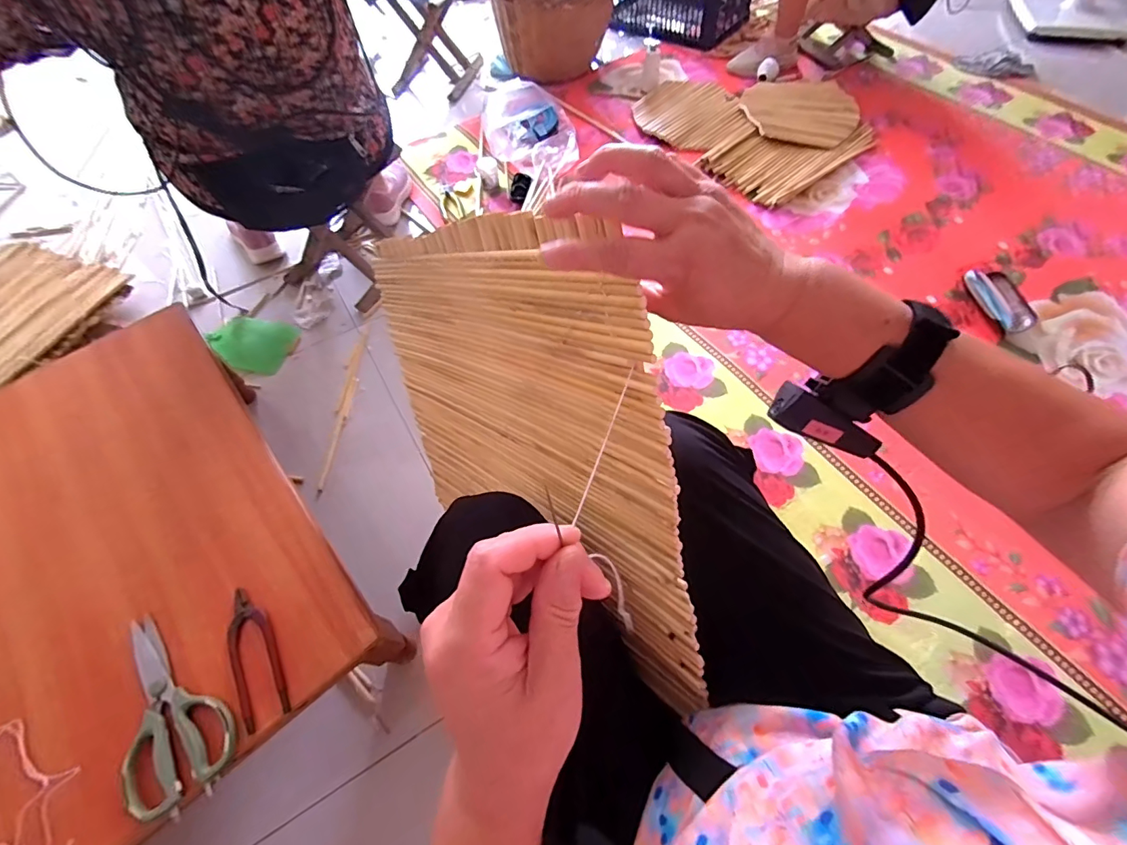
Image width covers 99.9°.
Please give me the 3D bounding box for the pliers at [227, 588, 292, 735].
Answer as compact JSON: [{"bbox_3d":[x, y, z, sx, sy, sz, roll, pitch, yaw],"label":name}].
[{"bbox_3d":[-0.357,0.266,0.547,0.048,0.010,0.154,-26,63,-13],"label":"pliers"}]

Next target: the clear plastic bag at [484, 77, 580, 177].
[{"bbox_3d":[-0.094,-0.838,1.362,0.253,0.117,0.293,-13,62,-3],"label":"clear plastic bag"}]

